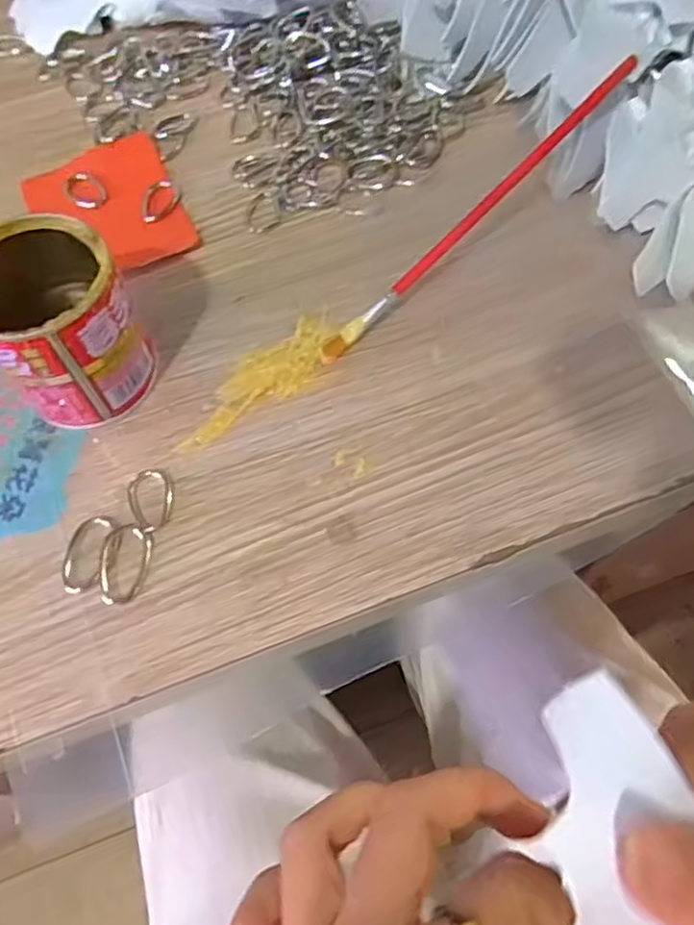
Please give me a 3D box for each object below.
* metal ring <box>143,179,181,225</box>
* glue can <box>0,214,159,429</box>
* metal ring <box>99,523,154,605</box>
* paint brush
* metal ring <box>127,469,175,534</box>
[{"bbox_3d":[-0.102,-0.144,0.373,0.017,0.005,0.030,25,68,14],"label":"metal ring"},{"bbox_3d":[-0.122,-0.059,0.294,0.059,0.077,0.061,-1,64,3],"label":"glue can"},{"bbox_3d":[-0.092,0.041,0.282,0.021,0.004,0.034,-8,64,0],"label":"metal ring"},{"bbox_3d":[0.061,-0.116,0.319,0.194,0.009,0.009,-43,68,5],"label":"paint brush"},{"bbox_3d":[-0.085,0.015,0.296,0.020,0.004,0.030,-20,65,-6],"label":"metal ring"}]

